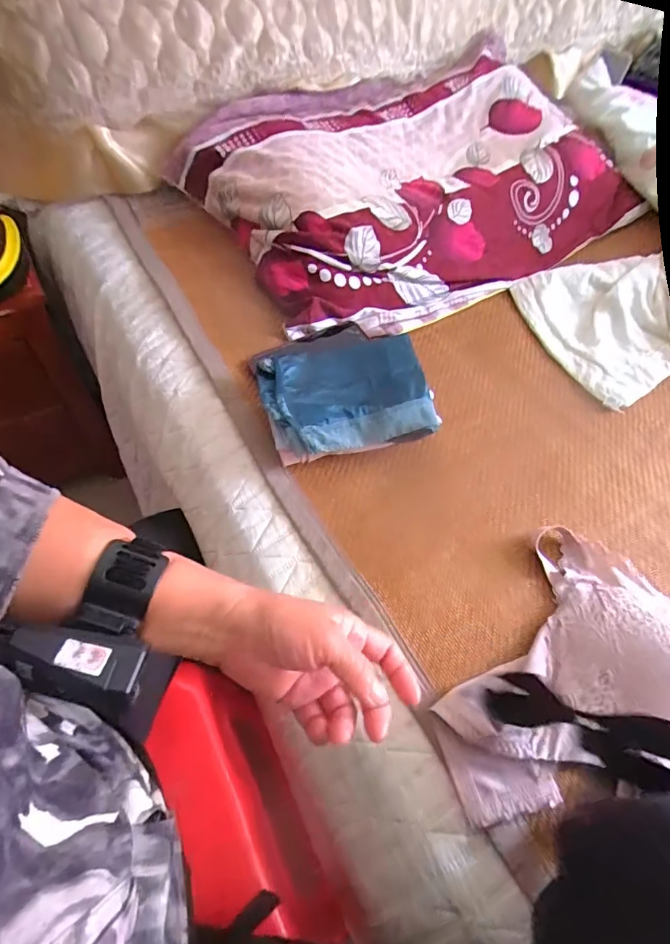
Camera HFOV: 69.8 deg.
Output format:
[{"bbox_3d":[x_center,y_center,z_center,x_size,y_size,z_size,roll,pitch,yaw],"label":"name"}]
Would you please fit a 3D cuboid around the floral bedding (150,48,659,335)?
[{"bbox_3d":[0.123,-0.454,0.756,0.620,0.146,0.427,-30,61,-19],"label":"floral bedding"}]

